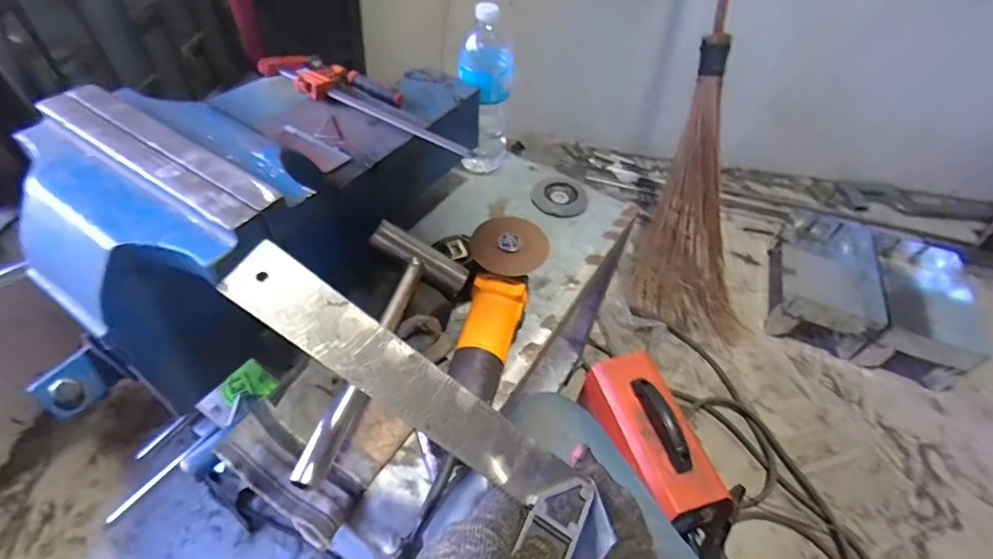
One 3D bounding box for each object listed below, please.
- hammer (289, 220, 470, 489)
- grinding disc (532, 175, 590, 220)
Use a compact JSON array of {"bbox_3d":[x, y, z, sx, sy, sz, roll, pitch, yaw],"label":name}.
[{"bbox_3d":[-0.142,0.055,0.508,0.115,0.052,0.294,23,52,12],"label":"hammer"},{"bbox_3d":[0.104,-0.137,0.800,0.092,0.015,0.094,3,51,-4],"label":"grinding disc"}]

